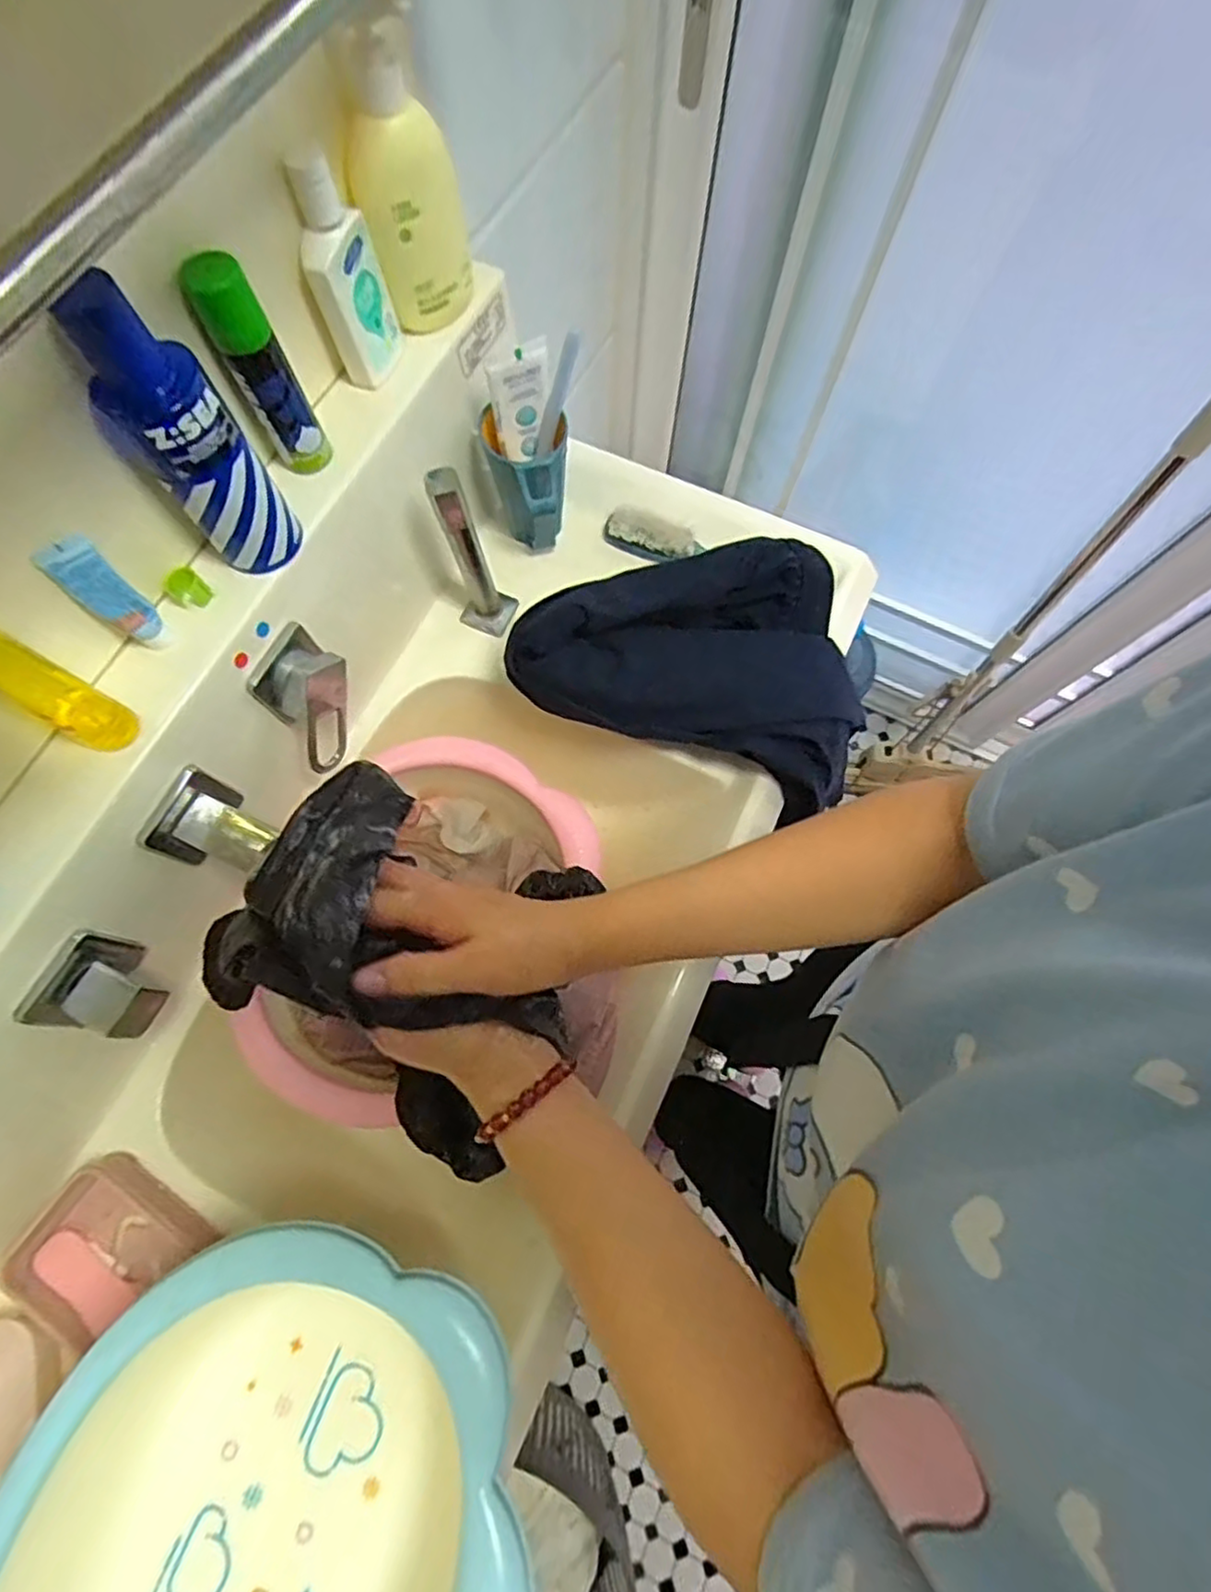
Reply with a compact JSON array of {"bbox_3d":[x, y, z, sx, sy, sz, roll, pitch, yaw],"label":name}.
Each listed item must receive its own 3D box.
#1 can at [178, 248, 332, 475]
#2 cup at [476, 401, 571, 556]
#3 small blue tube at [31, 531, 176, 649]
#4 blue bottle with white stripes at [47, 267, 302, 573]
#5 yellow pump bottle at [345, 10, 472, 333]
[{"bbox_3d":[-0.211,-0.260,0.420,0.034,0.122,0.031,1,72,-2],"label":"can"},{"bbox_3d":[-0.066,-0.267,0.606,0.072,0.113,0.077,1,72,-2],"label":"cup"},{"bbox_3d":[-0.289,-0.116,0.400,0.020,0.091,0.026,38,75,10],"label":"small blue tube"},{"bbox_3d":[-0.231,-0.194,0.380,0.058,0.157,0.041,-39,77,-13],"label":"blue bottle with white stripes"},{"bbox_3d":[-0.130,-0.397,0.449,0.070,0.146,0.035,-21,74,-8],"label":"yellow pump bottle"}]

